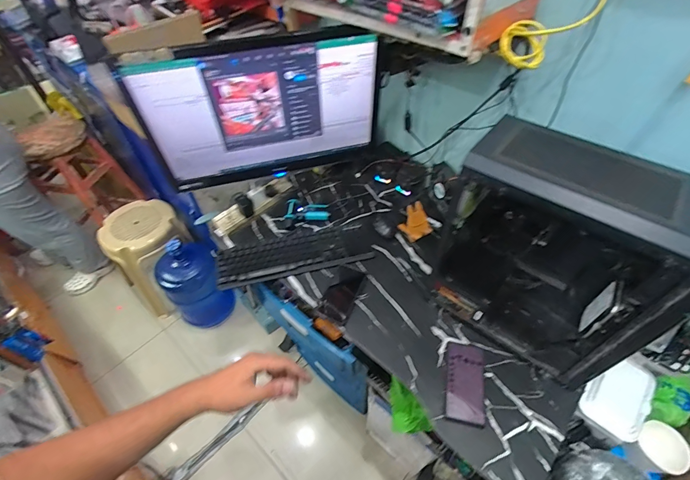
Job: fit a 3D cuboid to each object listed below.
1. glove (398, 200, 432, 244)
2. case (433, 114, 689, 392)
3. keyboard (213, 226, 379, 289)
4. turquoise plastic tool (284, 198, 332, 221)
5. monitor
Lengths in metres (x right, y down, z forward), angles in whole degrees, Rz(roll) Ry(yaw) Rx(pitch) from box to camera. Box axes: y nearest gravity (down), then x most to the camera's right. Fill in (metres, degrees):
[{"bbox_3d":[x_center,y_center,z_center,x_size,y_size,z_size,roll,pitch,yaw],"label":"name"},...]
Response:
[{"bbox_3d":[0.204,-0.051,0.994,0.069,0.083,0.071,-25,53,-19],"label":"glove"},{"bbox_3d":[0.395,0.044,0.678,0.360,0.441,0.183,31,57,25],"label":"case"},{"bbox_3d":[-0.150,0.028,0.969,0.405,0.023,0.141,-11,50,-8],"label":"keyboard"},{"bbox_3d":[-0.115,-0.096,1.067,0.133,0.027,0.070,-2,49,0],"label":"turquoise plastic tool"},{"bbox_3d":[-0.188,-0.295,0.822,0.546,0.326,0.057,-11,50,-8],"label":"monitor"}]

